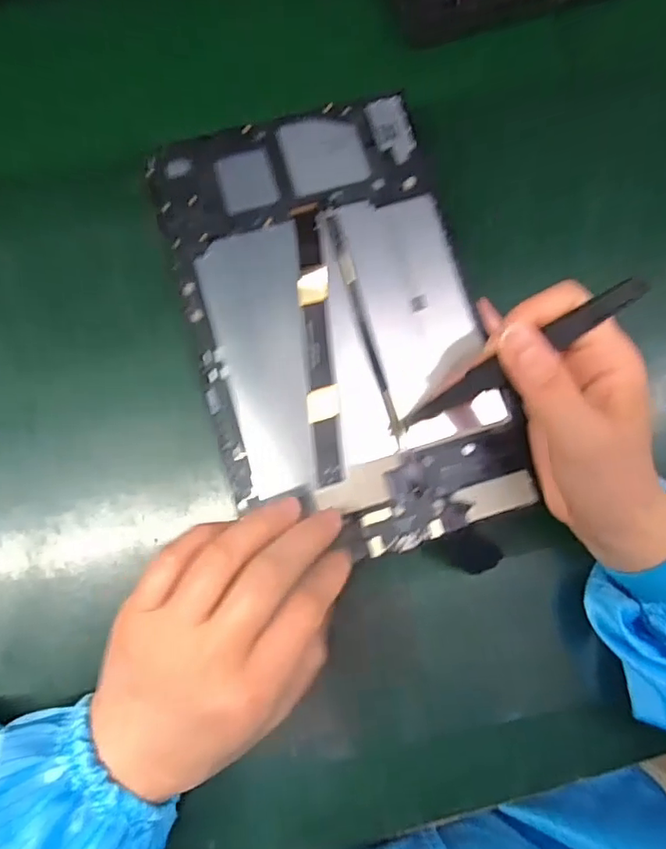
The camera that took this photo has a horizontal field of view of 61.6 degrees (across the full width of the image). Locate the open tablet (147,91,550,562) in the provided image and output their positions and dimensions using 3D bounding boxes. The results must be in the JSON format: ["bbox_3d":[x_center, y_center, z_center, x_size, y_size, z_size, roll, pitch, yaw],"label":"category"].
[{"bbox_3d":[0.003,-0.054,0.295,0.149,0.010,0.236,-16,85,-6],"label":"open tablet"}]

